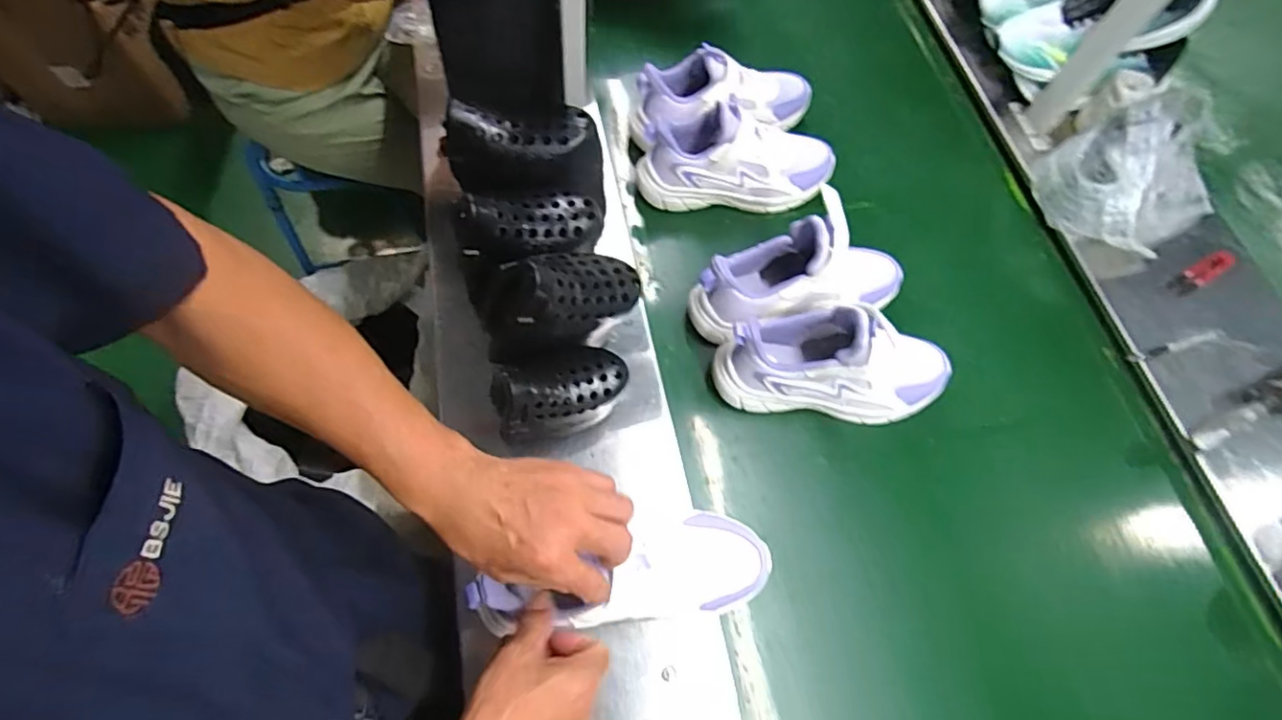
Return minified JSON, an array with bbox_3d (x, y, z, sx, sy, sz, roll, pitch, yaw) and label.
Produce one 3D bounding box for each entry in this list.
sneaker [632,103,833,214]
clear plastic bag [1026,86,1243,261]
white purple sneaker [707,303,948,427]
[{"bbox_3d":[0.124,-0.253,0.740,0.250,0.110,0.092,-2,66,-4],"label":"sneaker"},{"bbox_3d":[0.636,-0.233,0.775,0.178,0.134,0.179,-32,71,-16],"label":"clear plastic bag"},{"bbox_3d":[0.208,0.002,0.621,0.245,0.142,0.077,5,66,-1],"label":"white purple sneaker"}]

